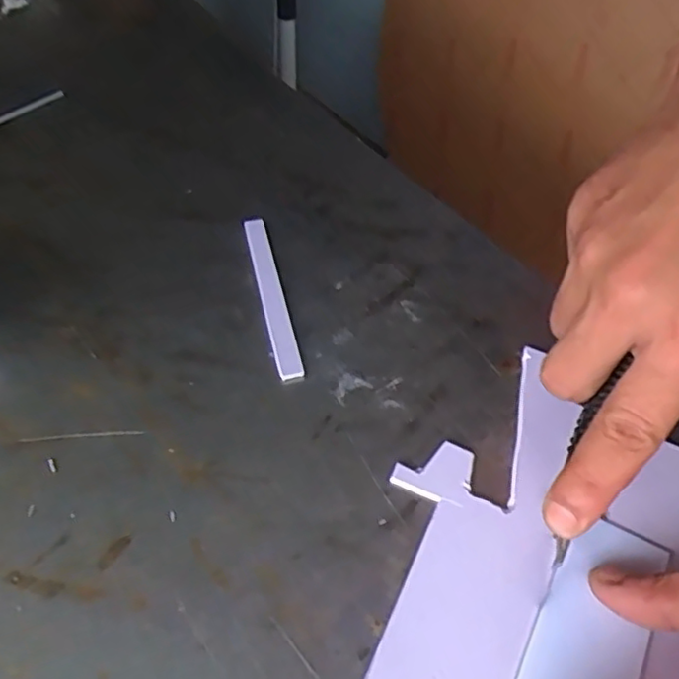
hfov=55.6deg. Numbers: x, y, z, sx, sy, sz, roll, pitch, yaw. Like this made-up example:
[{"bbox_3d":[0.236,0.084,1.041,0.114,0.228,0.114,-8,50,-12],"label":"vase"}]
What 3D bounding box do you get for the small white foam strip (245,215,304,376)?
[{"bbox_3d":[-0.036,-0.025,0.338,0.012,0.005,0.107,-10,54,-10],"label":"small white foam strip"}]

